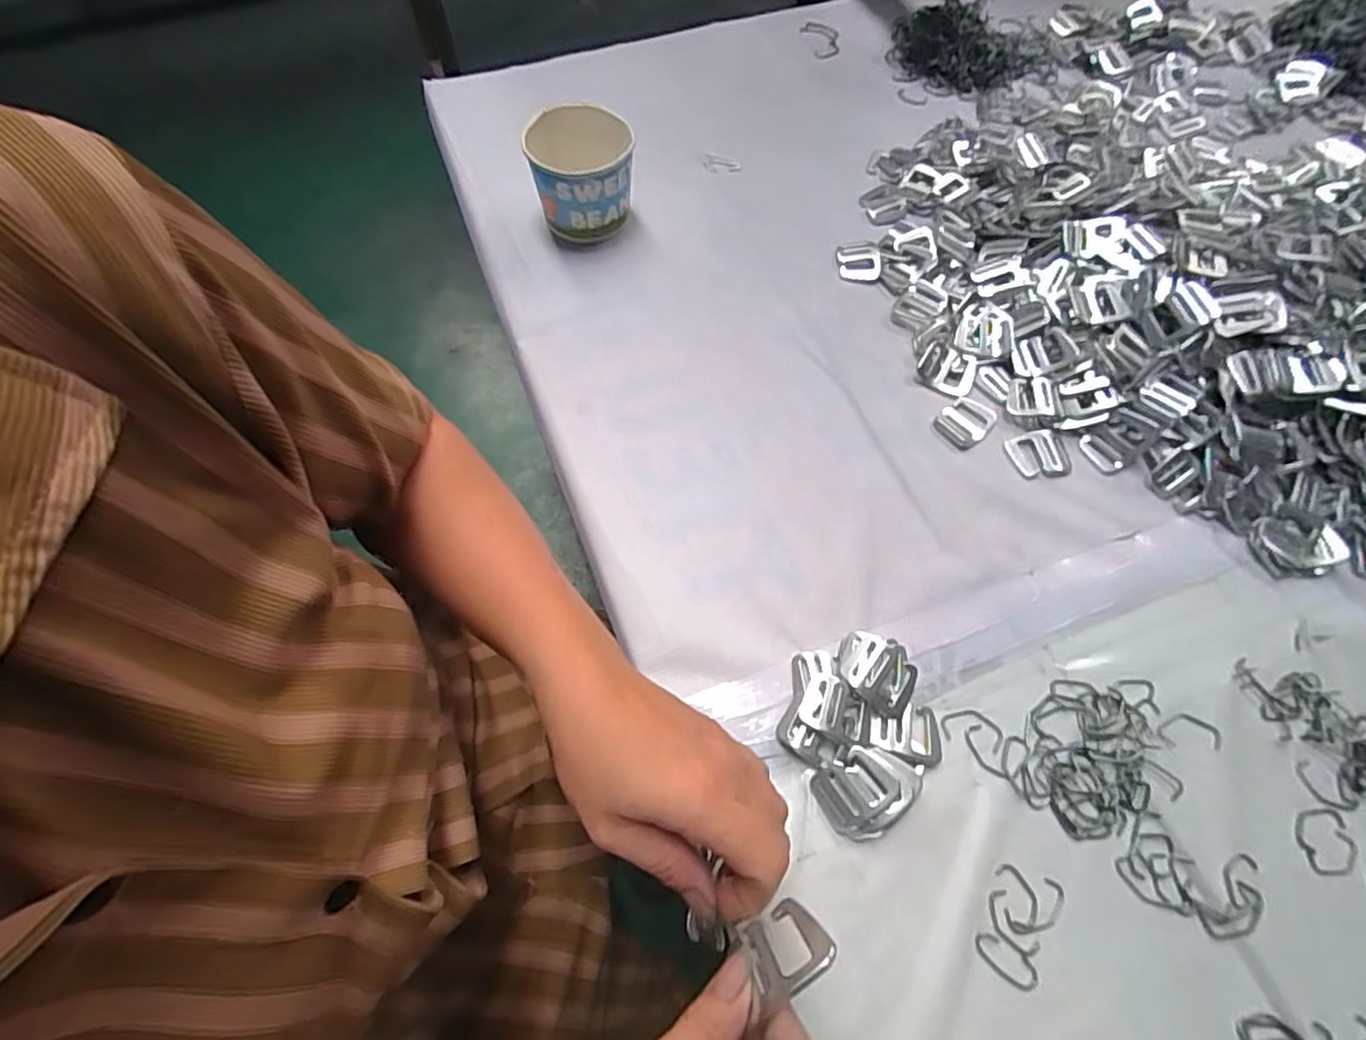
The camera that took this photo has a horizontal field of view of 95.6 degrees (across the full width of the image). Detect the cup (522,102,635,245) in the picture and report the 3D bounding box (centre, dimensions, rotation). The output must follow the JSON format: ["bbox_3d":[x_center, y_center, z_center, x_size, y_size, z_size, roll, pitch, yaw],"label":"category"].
[{"bbox_3d":[-0.091,-0.311,0.566,0.088,0.081,0.092,0,65,0],"label":"cup"}]

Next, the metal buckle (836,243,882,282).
[{"bbox_3d":[0.160,-0.236,0.564,0.040,0.006,0.041,7,65,4],"label":"metal buckle"}]

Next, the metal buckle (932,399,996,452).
[{"bbox_3d":[0.225,-0.079,0.494,0.046,0.004,0.036,-41,71,-17],"label":"metal buckle"}]

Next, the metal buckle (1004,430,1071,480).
[{"bbox_3d":[0.272,-0.050,0.476,0.042,0.004,0.038,-13,65,-5],"label":"metal buckle"}]

